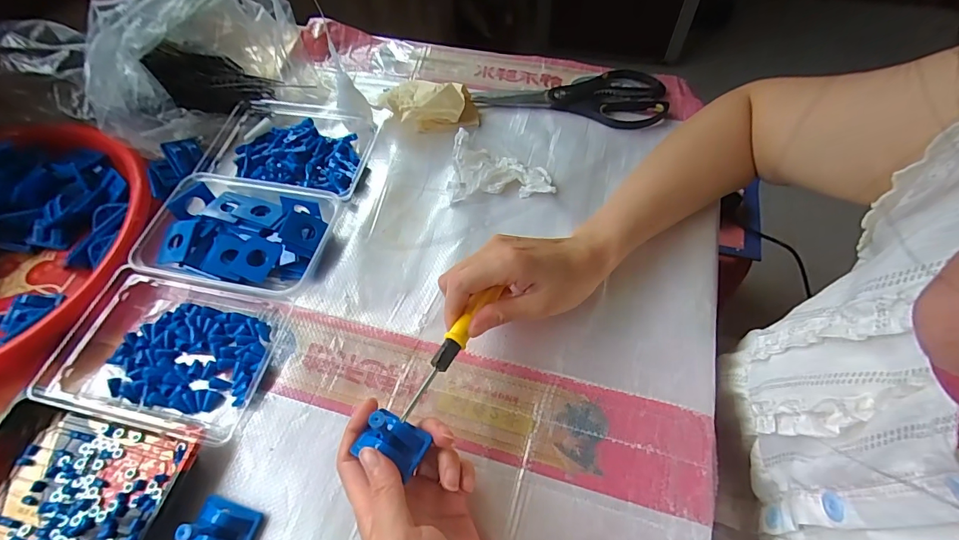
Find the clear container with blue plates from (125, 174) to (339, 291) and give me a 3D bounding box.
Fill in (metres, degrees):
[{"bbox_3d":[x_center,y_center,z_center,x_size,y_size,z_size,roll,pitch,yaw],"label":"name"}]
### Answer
[{"bbox_3d":[-0.224,-0.031,0.404,0.154,0.037,0.111,9,60,8],"label":"clear container with blue plates"}]

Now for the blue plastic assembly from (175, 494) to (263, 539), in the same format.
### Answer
[{"bbox_3d":[-0.179,0.171,0.284,0.043,0.043,0.033,16,62,12],"label":"blue plastic assembly"}]

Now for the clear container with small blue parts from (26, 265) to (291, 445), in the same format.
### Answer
[{"bbox_3d":[-0.261,0.065,0.355,0.166,0.032,0.118,9,60,8],"label":"clear container with small blue parts"}]

